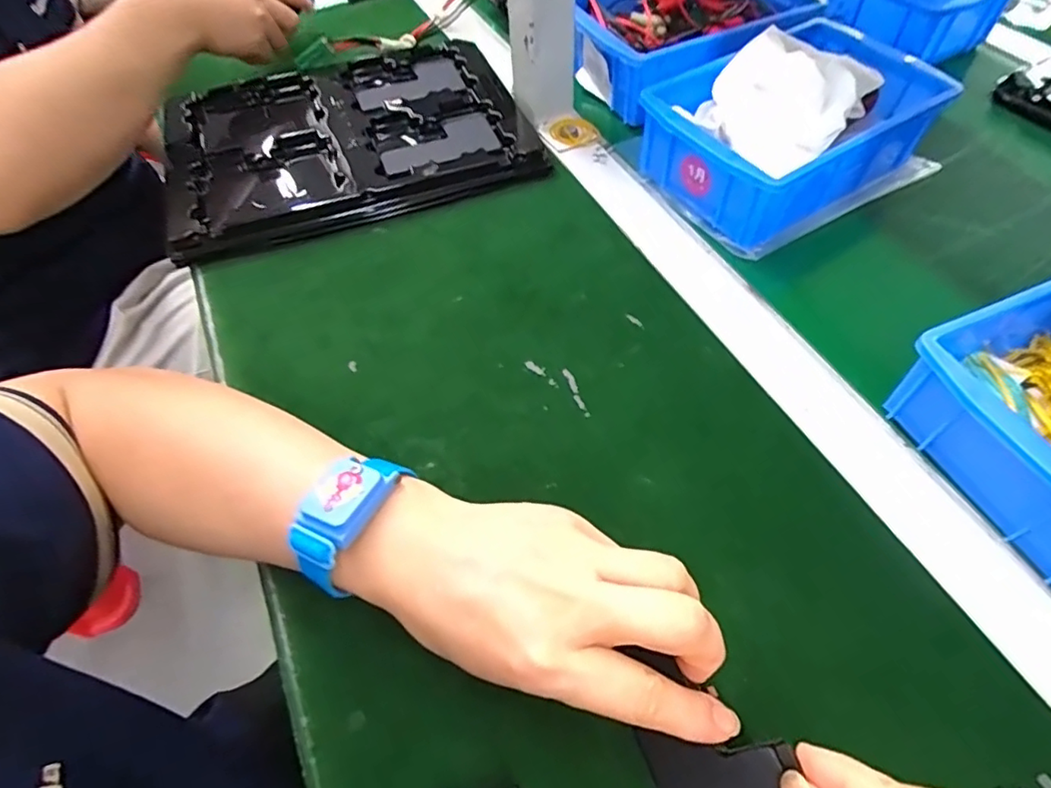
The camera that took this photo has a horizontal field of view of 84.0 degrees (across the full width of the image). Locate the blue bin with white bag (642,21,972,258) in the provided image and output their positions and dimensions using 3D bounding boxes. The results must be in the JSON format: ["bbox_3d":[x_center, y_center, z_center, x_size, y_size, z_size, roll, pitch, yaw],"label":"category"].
[{"bbox_3d":[0.200,-0.204,0.439,0.203,0.091,0.131,-30,58,-18],"label":"blue bin with white bag"}]

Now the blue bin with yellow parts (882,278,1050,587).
[{"bbox_3d":[0.321,-0.003,0.306,0.204,0.065,0.123,-21,56,-13],"label":"blue bin with yellow parts"}]

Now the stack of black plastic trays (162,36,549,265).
[{"bbox_3d":[-0.154,-0.222,0.501,0.289,0.036,0.215,-17,55,-10],"label":"stack of black plastic trays"}]

